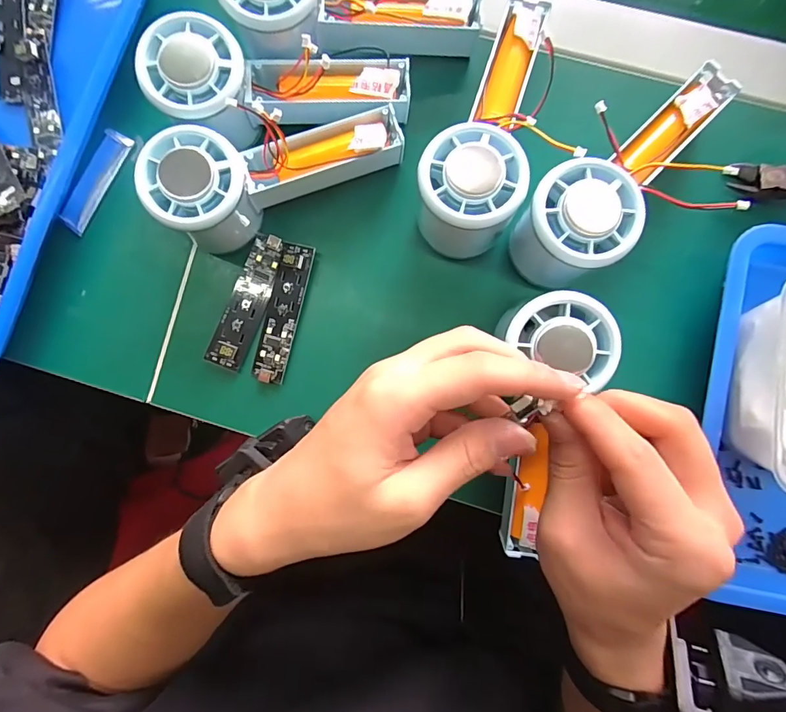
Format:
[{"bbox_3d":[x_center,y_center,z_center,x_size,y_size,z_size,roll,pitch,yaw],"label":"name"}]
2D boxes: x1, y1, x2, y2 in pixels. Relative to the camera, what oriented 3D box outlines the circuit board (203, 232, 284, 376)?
[{"bbox_3d":[-0.096,-0.036,0.291,0.023,0.006,0.091,22,88,-10],"label":"circuit board"}]

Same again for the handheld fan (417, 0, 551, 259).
[{"bbox_3d":[0.050,-0.132,0.260,0.059,0.060,0.165,10,88,3],"label":"handheld fan"}]

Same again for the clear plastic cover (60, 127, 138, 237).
[{"bbox_3d":[-0.205,-0.120,0.303,0.019,0.006,0.074,30,89,4],"label":"clear plastic cover"}]

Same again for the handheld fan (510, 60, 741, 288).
[{"bbox_3d":[0.131,-0.106,0.253,0.063,0.056,0.158,37,90,4],"label":"handheld fan"}]

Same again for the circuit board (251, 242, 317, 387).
[{"bbox_3d":[-0.073,-0.029,0.290,0.023,0.012,0.092,15,88,4],"label":"circuit board"}]

